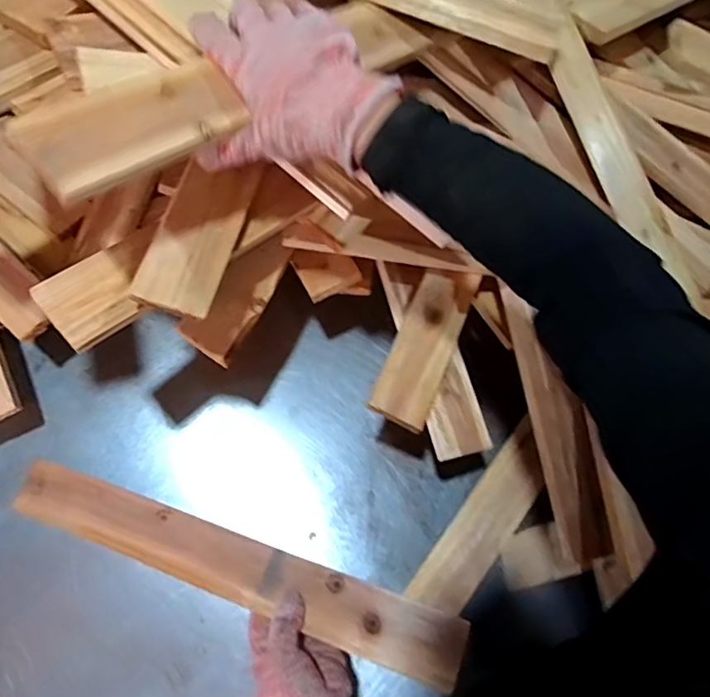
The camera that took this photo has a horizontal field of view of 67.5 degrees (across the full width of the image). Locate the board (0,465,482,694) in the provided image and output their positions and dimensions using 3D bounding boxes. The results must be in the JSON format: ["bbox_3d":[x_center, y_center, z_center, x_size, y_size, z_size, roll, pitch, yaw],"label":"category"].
[{"bbox_3d":[-0.137,0.204,0.521,0.483,0.011,0.058,15,59,17],"label":"board"}]

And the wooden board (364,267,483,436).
[{"bbox_3d":[0.074,-0.007,0.553,0.062,0.016,0.185,28,67,-9],"label":"wooden board"}]

